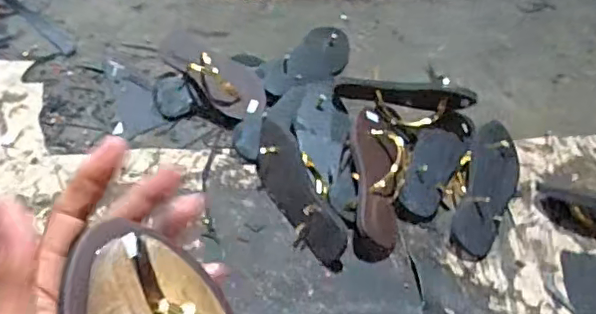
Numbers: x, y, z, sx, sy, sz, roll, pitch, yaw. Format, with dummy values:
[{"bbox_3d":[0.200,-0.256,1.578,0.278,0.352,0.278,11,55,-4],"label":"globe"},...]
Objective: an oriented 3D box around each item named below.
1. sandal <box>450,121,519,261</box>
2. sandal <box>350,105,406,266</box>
[{"bbox_3d":[0.294,0.054,0.878,0.082,0.055,0.237,17,63,16],"label":"sandal"},{"bbox_3d":[0.119,0.032,0.857,0.074,0.044,0.250,3,63,3],"label":"sandal"}]

